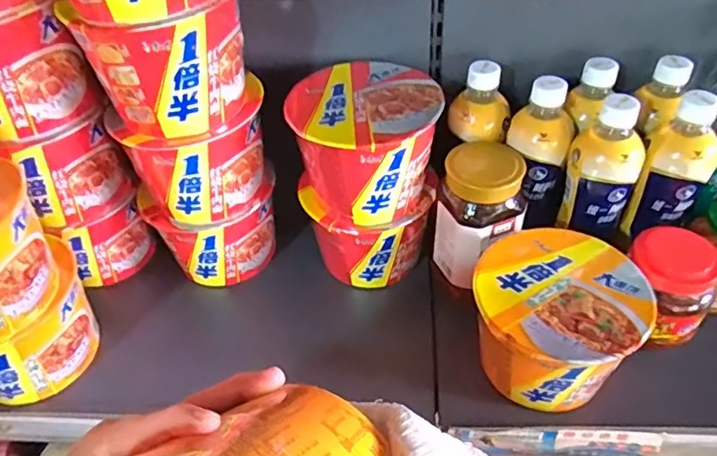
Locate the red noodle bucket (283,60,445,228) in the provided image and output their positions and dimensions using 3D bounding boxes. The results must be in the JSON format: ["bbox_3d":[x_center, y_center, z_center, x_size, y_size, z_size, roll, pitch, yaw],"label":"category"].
[{"bbox_3d":[0.009,-0.080,0.531,0.130,0.102,0.130,-3,45,3],"label":"red noodle bucket"}]

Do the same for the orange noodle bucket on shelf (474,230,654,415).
[{"bbox_3d":[0.172,0.082,0.492,0.132,0.094,0.135,-3,45,3],"label":"orange noodle bucket on shelf"}]

